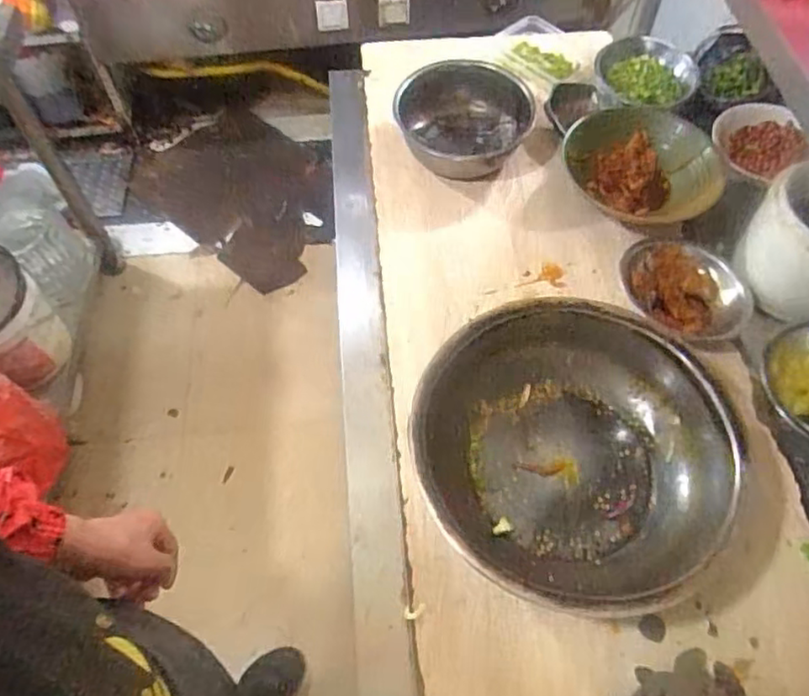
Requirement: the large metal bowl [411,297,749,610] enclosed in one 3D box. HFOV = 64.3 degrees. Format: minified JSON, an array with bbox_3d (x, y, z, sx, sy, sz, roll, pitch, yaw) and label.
[{"bbox_3d":[0.183,0.107,0.705,0.312,0.095,0.315,0,58,0],"label":"large metal bowl"}]

